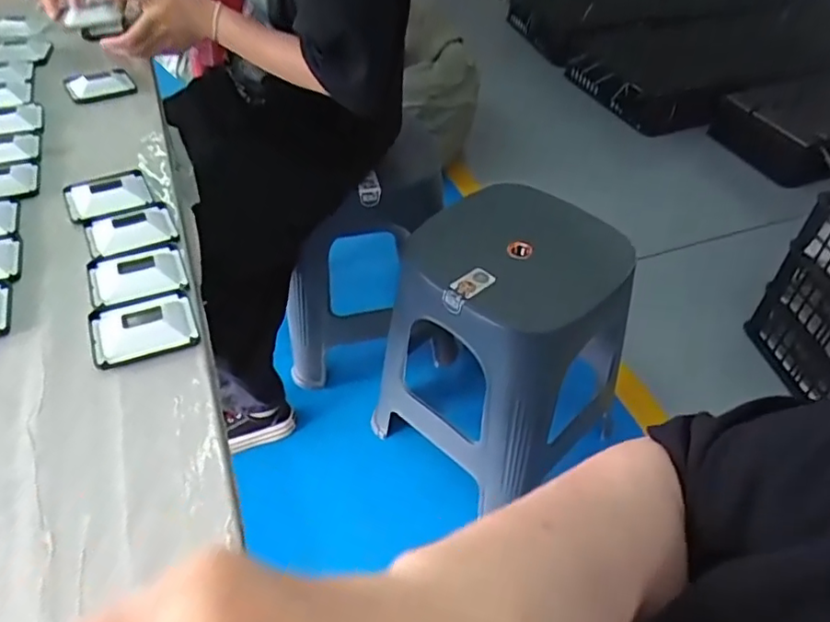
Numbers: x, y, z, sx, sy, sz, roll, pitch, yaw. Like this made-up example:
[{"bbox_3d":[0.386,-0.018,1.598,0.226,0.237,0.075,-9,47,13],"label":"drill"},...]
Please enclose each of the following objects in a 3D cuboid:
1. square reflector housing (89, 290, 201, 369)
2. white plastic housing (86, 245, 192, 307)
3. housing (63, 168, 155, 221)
[{"bbox_3d":[-0.221,0.009,0.490,0.078,0.014,0.064,-17,48,-18],"label":"square reflector housing"},{"bbox_3d":[-0.245,-0.037,0.532,0.077,0.011,0.067,-16,48,-17],"label":"white plastic housing"},{"bbox_3d":[-0.312,-0.120,0.612,0.077,0.009,0.063,-20,49,-20],"label":"housing"}]

